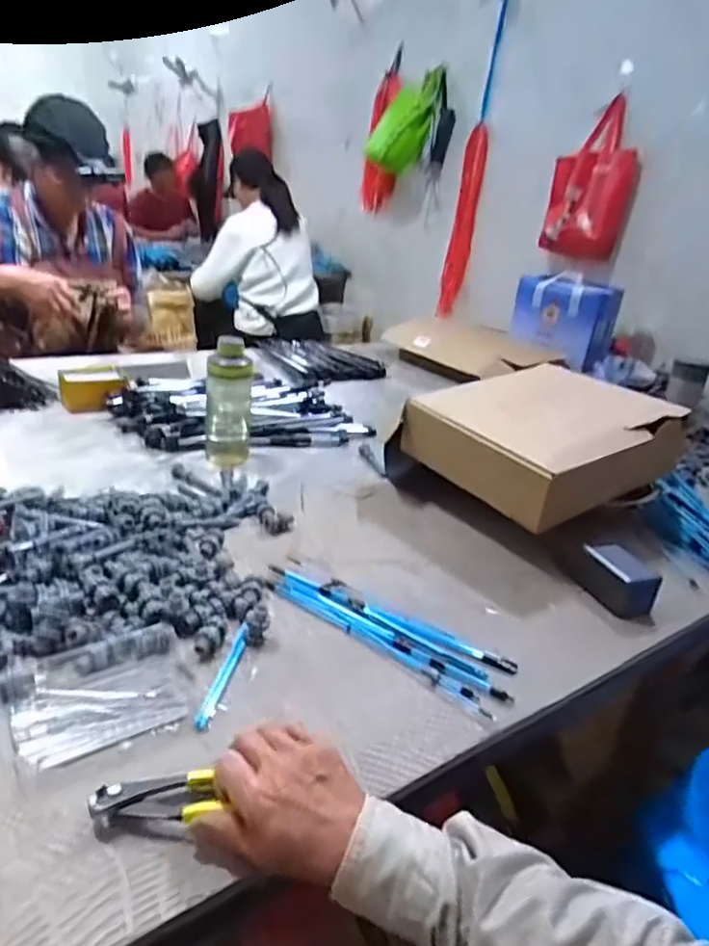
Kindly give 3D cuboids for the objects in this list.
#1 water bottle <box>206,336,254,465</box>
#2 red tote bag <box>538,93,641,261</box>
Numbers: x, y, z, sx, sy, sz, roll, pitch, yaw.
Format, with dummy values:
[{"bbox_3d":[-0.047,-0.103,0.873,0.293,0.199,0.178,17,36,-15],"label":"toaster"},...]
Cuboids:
[{"bbox_3d":[-0.189,-0.109,0.917,0.066,0.194,0.059,0,26,-15],"label":"water bottle"},{"bbox_3d":[0.643,-0.789,1.645,0.168,0.368,0.217,8,25,2],"label":"red tote bag"}]

